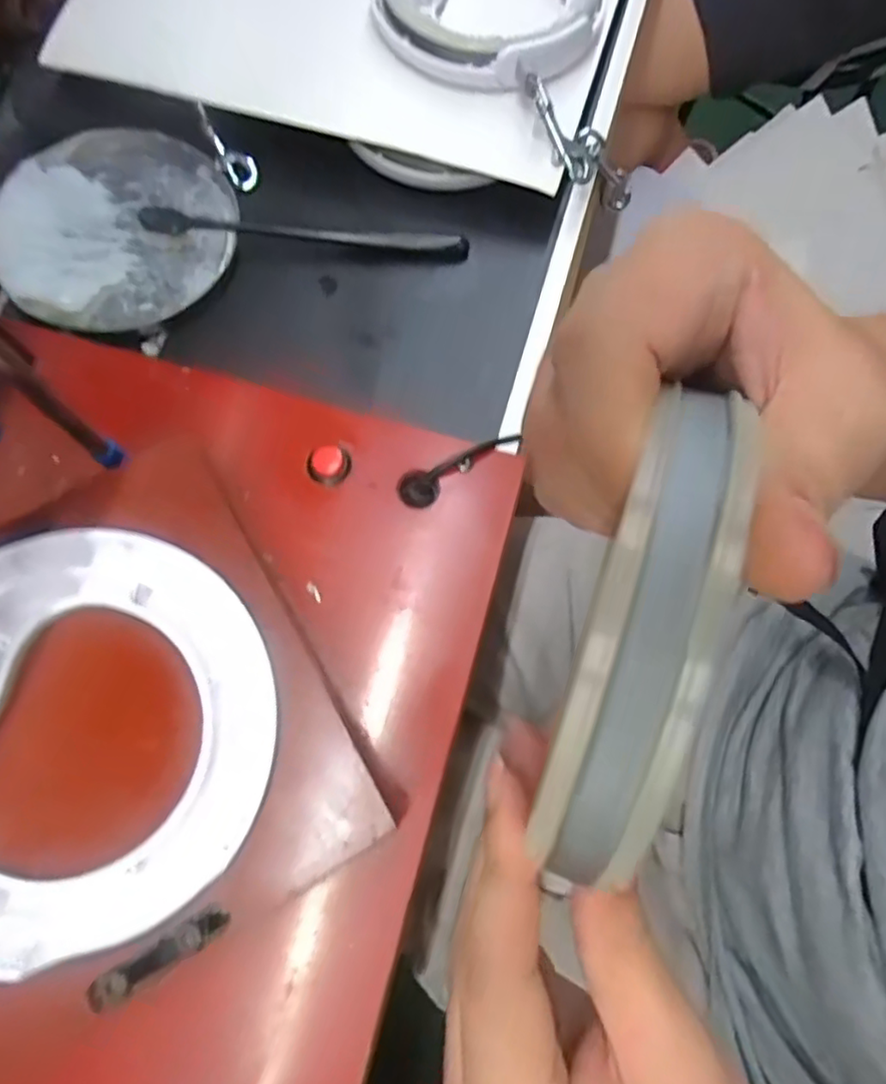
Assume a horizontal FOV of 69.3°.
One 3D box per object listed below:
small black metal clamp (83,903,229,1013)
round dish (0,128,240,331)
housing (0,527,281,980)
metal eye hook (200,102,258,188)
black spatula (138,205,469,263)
[{"bbox_3d":[-0.087,0.127,0.197,0.043,0.007,0.009,-31,75,-10],"label":"small black metal clamp"},{"bbox_3d":[-0.180,-0.173,0.350,0.121,0.015,0.120,0,73,0],"label":"round dish"},{"bbox_3d":[-0.125,0.060,0.206,0.135,0.012,0.128,0,73,0],"label":"housing"},{"bbox_3d":[-0.124,-0.226,0.368,0.018,0.008,0.047,-40,105,-12],"label":"metal eye hook"},{"bbox_3d":[-0.074,-0.168,0.348,0.173,0.020,0.012,1,73,0],"label":"black spatula"}]

